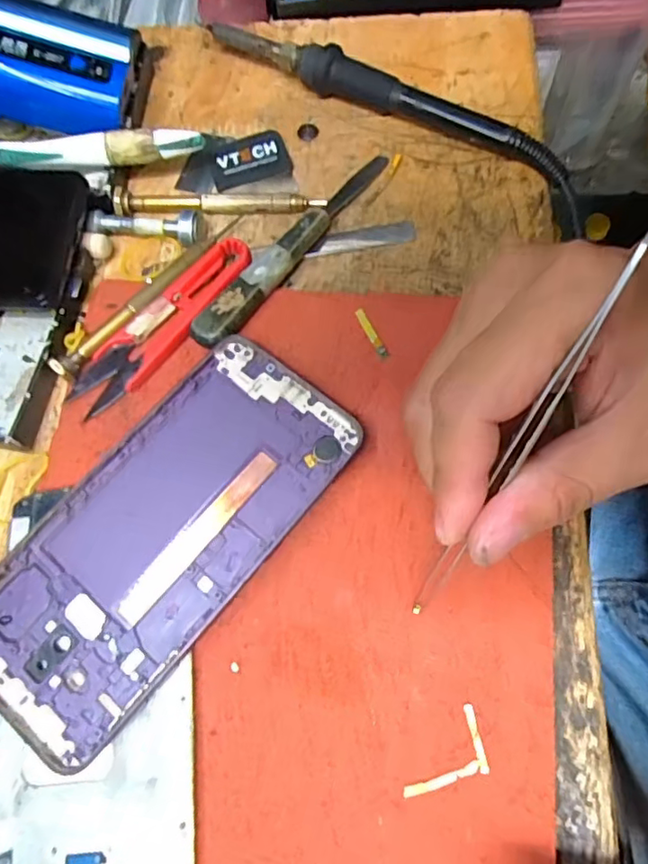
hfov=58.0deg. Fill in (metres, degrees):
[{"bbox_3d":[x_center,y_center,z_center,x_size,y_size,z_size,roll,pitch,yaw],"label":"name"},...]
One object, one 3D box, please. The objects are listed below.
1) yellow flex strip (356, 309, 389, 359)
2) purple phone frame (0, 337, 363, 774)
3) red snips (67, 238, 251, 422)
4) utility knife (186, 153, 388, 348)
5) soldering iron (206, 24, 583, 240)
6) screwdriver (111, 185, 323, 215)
[{"bbox_3d":[0.020,-0.043,0.250,0.004,0.004,0.026,-26,70,-6],"label":"yellow flex strip"},{"bbox_3d":[-0.060,0.036,0.219,0.073,0.009,0.156,38,77,16],"label":"purple phone frame"},{"bbox_3d":[-0.070,-0.047,0.255,0.023,0.015,0.097,40,77,16],"label":"red snips"},{"bbox_3d":[-0.013,-0.086,0.266,0.015,0.009,0.130,35,76,15],"label":"utility knife"},{"bbox_3d":[0.036,-0.161,0.290,0.210,0.017,0.024,34,76,15],"label":"soldering iron"},{"bbox_3d":[-0.050,-0.111,0.281,0.098,0.009,0.010,-3,70,3],"label":"screwdriver"}]

